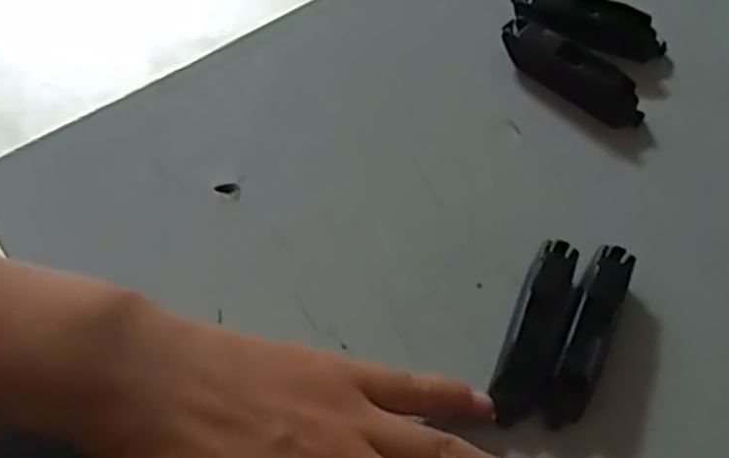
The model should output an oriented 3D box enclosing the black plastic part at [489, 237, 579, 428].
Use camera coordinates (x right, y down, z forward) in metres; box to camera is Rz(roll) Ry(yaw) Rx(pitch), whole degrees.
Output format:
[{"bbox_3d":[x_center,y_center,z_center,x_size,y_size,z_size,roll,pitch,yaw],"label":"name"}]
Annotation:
[{"bbox_3d":[0.066,0.038,0.298,0.018,0.011,0.075,18,71,13],"label":"black plastic part"}]

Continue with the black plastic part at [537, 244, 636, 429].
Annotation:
[{"bbox_3d":[0.086,0.042,0.301,0.014,0.024,0.072,23,63,12],"label":"black plastic part"}]

